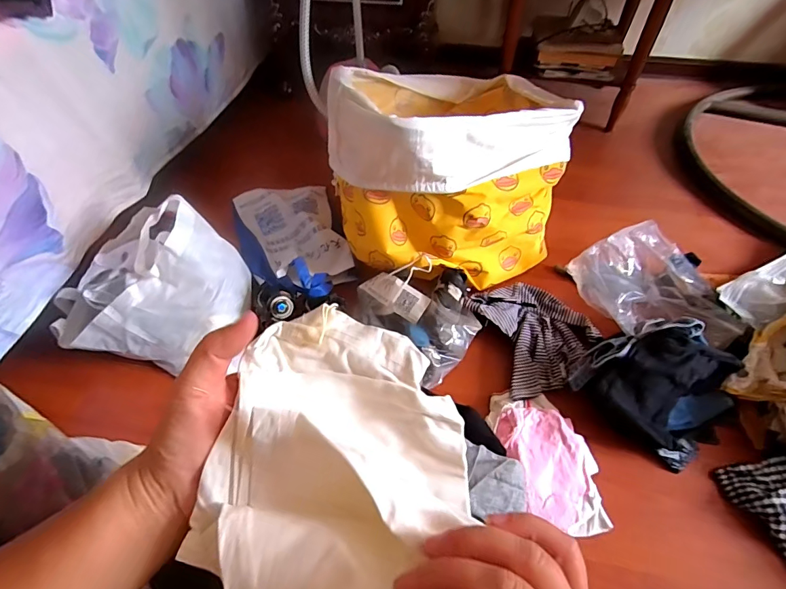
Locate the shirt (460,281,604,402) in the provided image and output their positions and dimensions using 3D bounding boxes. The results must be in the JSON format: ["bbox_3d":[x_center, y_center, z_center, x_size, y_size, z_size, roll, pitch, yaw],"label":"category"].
[{"bbox_3d":[0.305,0.077,0.912,0.236,0.038,0.247,-19,54,-15],"label":"shirt"}]

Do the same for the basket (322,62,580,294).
[{"bbox_3d":[0.122,-0.311,0.990,0.516,0.374,0.463,-13,53,-10],"label":"basket"}]

